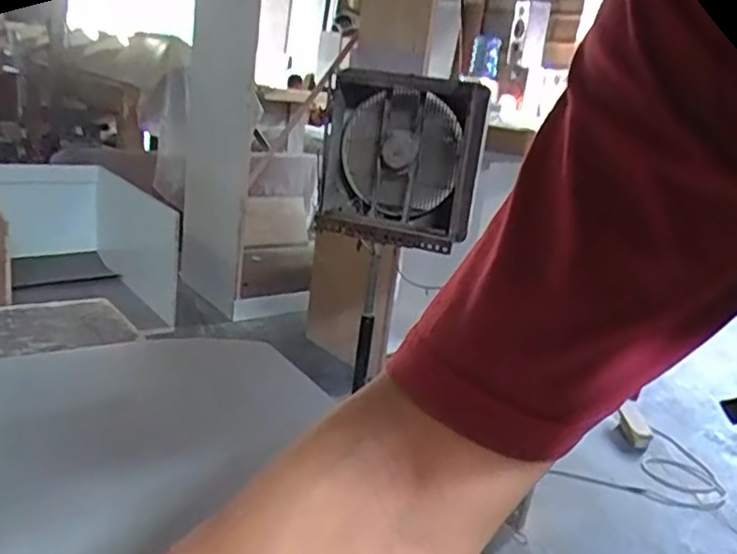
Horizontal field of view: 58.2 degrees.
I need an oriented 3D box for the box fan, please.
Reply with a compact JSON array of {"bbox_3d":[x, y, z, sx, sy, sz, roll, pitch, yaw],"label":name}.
[{"bbox_3d":[0.065,-0.293,1.636,0.398,0.393,0.137,13,18,17],"label":"box fan"}]

